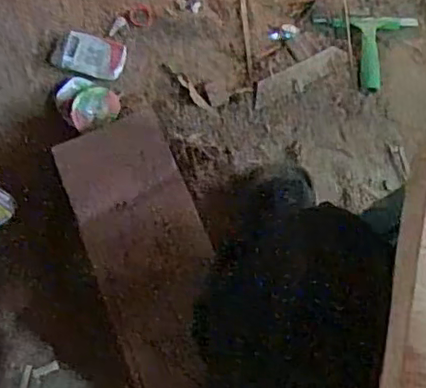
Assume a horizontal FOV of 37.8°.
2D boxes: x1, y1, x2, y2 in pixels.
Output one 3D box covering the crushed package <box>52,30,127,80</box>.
[{"bbox_3d":[-0.178,-0.202,0.914,0.093,0.030,0.066,10,69,5],"label":"crushed package"}]

